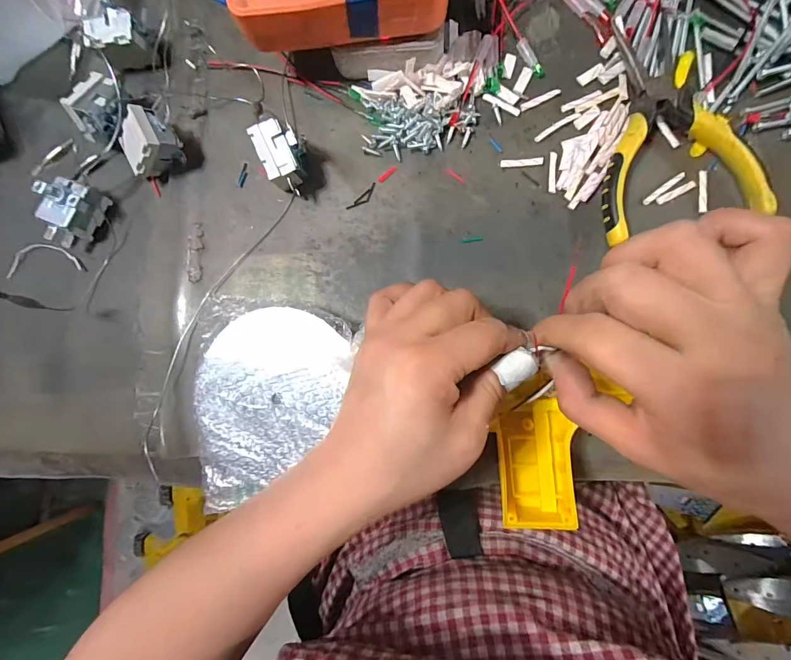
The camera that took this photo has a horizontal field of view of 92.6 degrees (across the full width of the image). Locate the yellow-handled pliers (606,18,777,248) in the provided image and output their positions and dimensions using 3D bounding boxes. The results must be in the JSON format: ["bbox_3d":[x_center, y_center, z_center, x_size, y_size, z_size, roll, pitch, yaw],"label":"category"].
[{"bbox_3d":[0.185,-0.129,0.242,0.091,0.020,0.144,3,89,5],"label":"yellow-handled pliers"}]

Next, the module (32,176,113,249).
[{"bbox_3d":[-0.235,-0.084,0.274,0.029,0.029,0.044,16,90,5],"label":"module"}]

